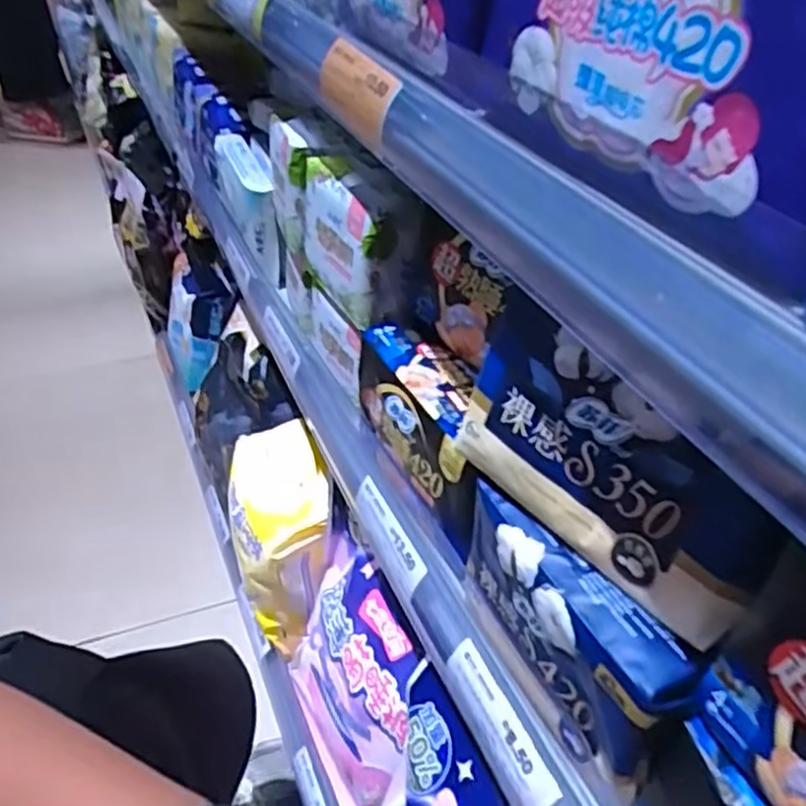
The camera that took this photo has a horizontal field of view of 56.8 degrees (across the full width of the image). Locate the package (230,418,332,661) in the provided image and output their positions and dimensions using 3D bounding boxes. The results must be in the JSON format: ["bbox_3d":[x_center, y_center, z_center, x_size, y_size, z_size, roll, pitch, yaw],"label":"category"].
[{"bbox_3d":[-0.115,0.118,0.692,0.084,0.136,0.151,-1,37,-9],"label":"package"}]

